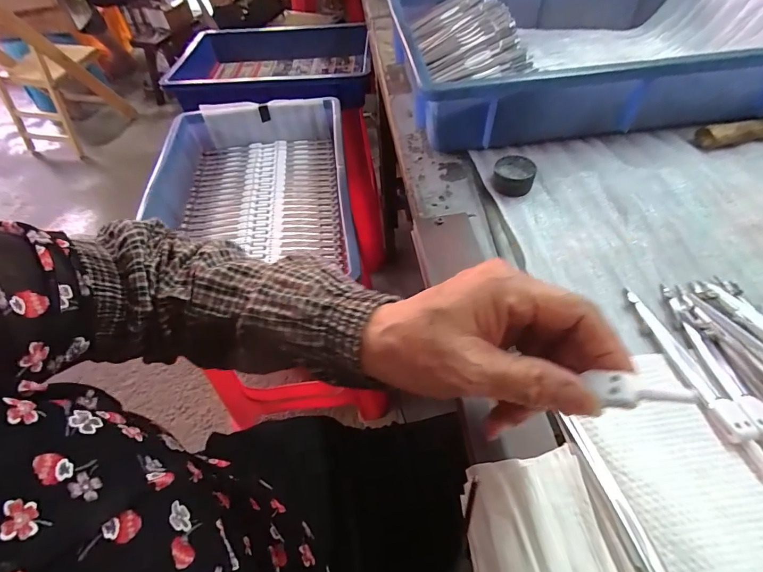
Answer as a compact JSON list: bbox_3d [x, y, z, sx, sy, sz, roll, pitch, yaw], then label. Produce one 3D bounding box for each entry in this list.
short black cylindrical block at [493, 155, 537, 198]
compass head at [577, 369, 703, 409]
[{"bbox_3d":[0.127,-0.106,0.357,0.037,0.023,0.037,-2,52,3],"label":"short black cylindrical block"},{"bbox_3d":[0.107,0.044,0.154,0.036,0.010,0.014,-4,47,35],"label":"compass head"}]

